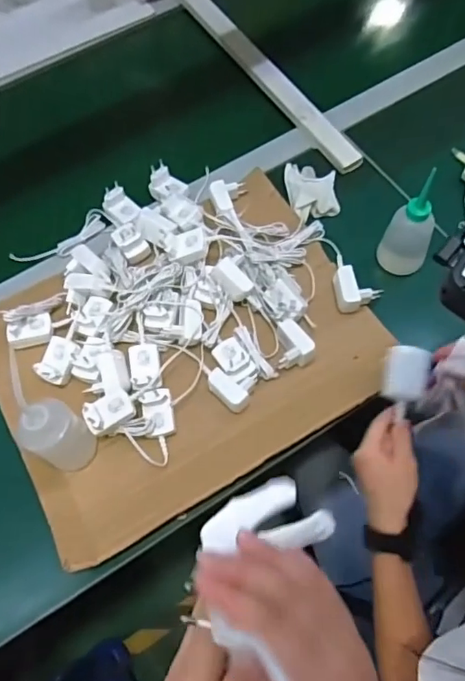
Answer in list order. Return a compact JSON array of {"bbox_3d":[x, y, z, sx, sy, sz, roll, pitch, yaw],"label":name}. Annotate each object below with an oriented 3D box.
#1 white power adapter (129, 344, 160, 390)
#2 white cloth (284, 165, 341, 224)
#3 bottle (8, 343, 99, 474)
[{"bbox_3d":[-0.117,0.035,0.710,0.040,0.023,0.067,-6,65,0],"label":"white power adapter"},{"bbox_3d":[0.126,-0.237,0.849,0.077,0.018,0.107,-5,65,1],"label":"white cloth"},{"bbox_3d":[-0.210,0.105,0.629,0.070,0.190,0.068,35,71,17],"label":"bottle"}]

